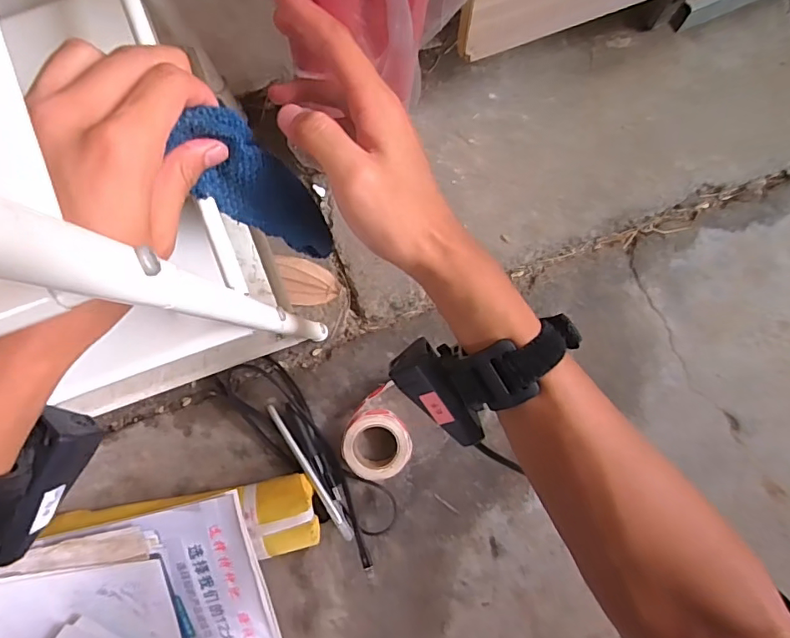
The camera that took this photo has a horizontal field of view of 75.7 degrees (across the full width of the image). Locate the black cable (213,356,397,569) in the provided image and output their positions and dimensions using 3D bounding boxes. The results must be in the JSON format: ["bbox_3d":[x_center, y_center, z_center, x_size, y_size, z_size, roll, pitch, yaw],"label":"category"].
[{"bbox_3d":[-0.082,0.128,0.492,0.060,0.029,0.220,-41,90,-3],"label":"black cable"}]

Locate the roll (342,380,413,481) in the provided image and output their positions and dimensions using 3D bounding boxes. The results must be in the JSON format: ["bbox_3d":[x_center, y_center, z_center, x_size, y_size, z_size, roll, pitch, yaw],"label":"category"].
[{"bbox_3d":[-0.020,0.112,0.491,0.065,0.031,0.078,-25,89,-3],"label":"roll"}]

